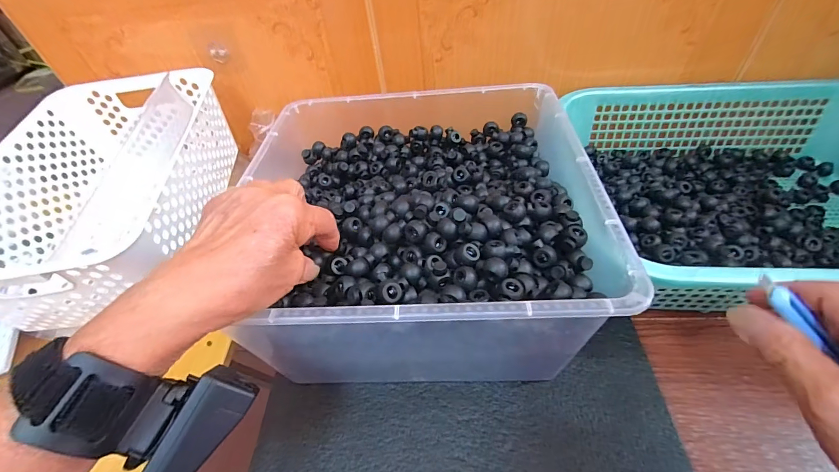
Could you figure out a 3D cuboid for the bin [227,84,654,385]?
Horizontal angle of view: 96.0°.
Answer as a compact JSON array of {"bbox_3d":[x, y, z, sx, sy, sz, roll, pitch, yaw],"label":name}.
[{"bbox_3d":[0.007,-0.020,0.375,0.273,0.144,0.307,-3,48,5],"label":"bin"}]

